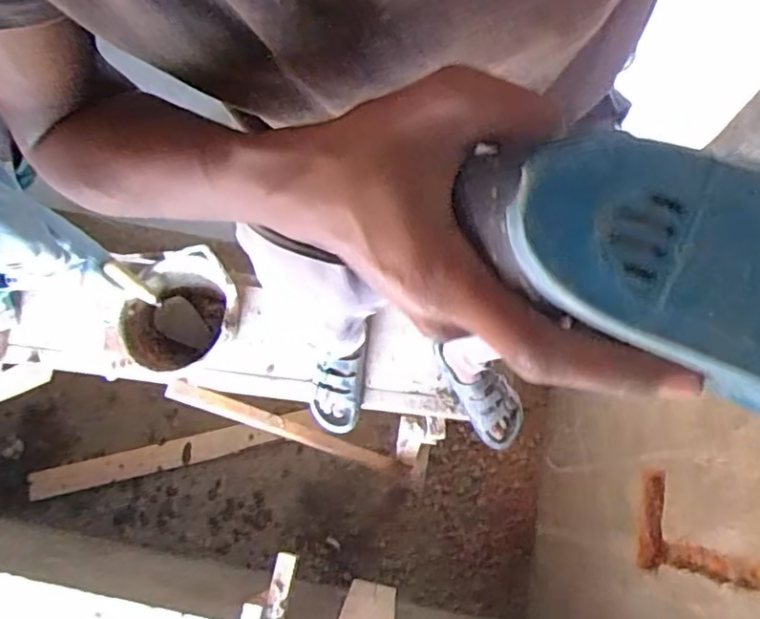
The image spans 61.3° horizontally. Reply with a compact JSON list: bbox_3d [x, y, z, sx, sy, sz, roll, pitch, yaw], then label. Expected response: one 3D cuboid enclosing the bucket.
[{"bbox_3d":[-0.430,0.015,1.420,0.241,0.174,0.269,16,75,5],"label":"bucket"}]

